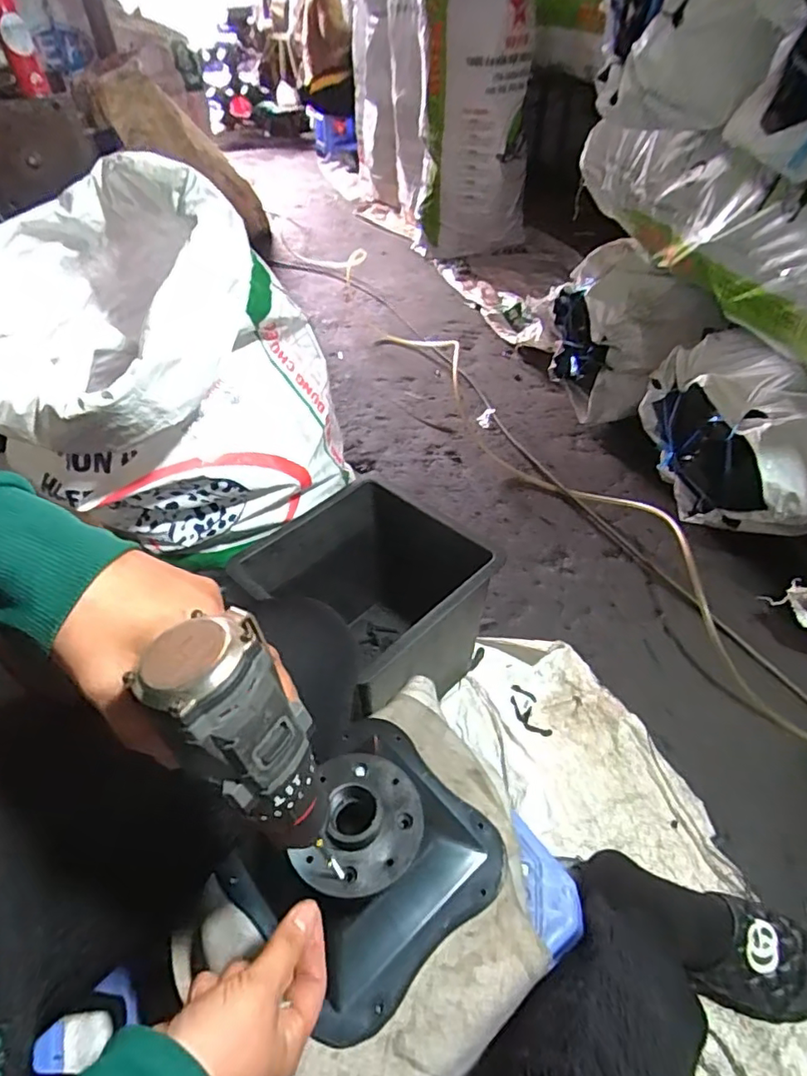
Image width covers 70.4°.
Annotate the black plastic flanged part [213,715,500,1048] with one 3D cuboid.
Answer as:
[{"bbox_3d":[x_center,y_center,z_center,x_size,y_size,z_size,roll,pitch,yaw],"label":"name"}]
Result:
[{"bbox_3d":[-0.028,0.225,0.425,0.169,0.092,0.177,32,54,31],"label":"black plastic flanged part"}]

